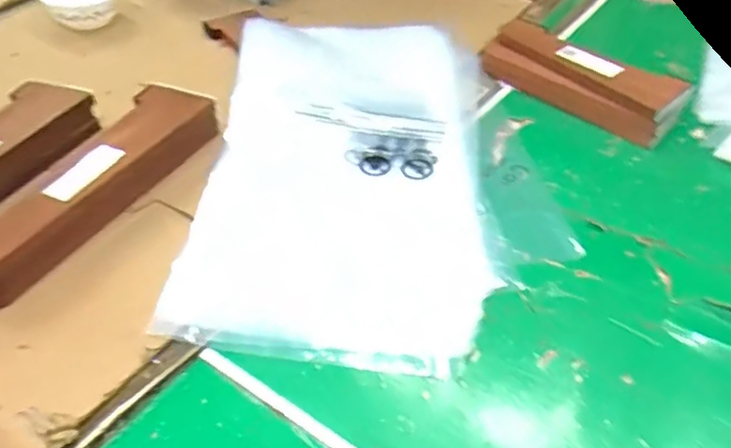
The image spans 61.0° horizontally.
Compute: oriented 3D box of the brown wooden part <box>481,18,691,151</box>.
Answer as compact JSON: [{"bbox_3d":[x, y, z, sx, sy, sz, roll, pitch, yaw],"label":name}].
[{"bbox_3d":[0.256,-0.181,0.759,0.074,0.043,0.256,-33,52,-28],"label":"brown wooden part"}]

